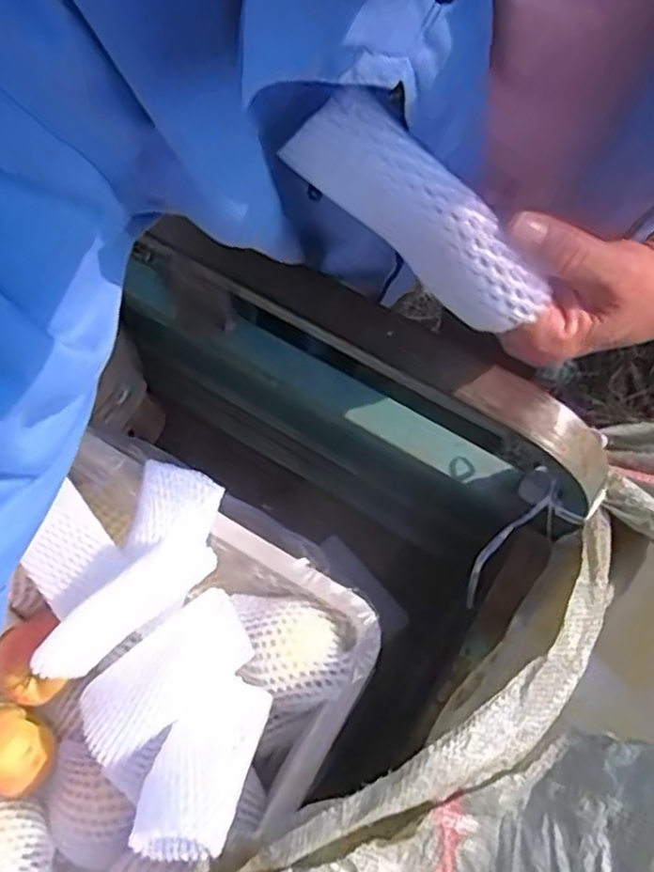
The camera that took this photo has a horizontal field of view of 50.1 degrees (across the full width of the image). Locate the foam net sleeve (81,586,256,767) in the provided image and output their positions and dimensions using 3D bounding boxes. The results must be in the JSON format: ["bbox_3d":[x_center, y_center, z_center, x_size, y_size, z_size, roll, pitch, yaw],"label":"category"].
[{"bbox_3d":[-0.119,0.173,0.506,0.133,0.032,0.062,-35,74,-14],"label":"foam net sleeve"}]

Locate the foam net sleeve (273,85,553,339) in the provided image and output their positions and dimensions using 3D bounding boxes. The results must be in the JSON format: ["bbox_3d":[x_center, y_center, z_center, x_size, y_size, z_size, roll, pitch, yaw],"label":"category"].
[{"bbox_3d":[0.043,-0.096,0.306,0.127,0.041,0.018,37,30,-20],"label":"foam net sleeve"}]

